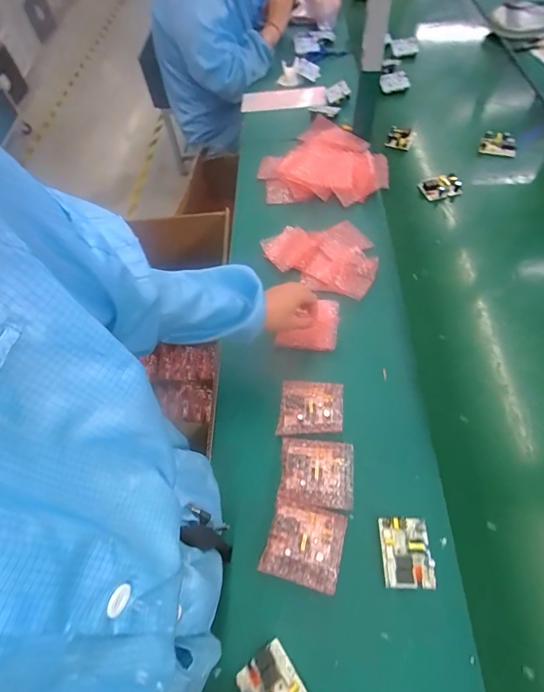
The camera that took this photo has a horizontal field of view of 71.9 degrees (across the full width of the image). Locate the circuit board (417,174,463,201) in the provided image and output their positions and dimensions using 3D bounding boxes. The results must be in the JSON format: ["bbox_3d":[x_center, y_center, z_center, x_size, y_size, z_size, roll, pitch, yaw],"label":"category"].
[{"bbox_3d":[0.391,-0.363,0.860,0.086,0.027,0.051,-7,58,0],"label":"circuit board"}]

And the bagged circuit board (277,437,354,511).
[{"bbox_3d":[0.066,0.184,0.555,0.109,0.021,0.094,6,59,8],"label":"bagged circuit board"}]

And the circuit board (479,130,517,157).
[{"bbox_3d":[0.564,-0.498,0.927,0.083,0.034,0.051,27,64,19],"label":"circuit board"}]

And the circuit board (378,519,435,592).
[{"bbox_3d":[0.179,0.274,0.499,0.060,0.025,0.082,-3,59,3],"label":"circuit board"}]

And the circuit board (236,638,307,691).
[{"bbox_3d":[0.004,0.406,0.439,0.061,0.029,0.081,-22,47,-33],"label":"circuit board"}]

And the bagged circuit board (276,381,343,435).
[{"bbox_3d":[0.063,0.098,0.605,0.100,0.022,0.088,7,59,9],"label":"bagged circuit board"}]

